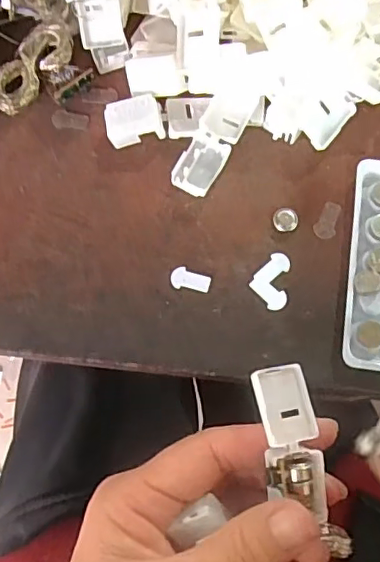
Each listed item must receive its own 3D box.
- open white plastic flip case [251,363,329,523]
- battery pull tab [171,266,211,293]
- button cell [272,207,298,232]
[{"bbox_3d":[0.035,0.056,0.205,0.021,0.011,0.050,-5,75,-24],"label":"open white plastic flip case"},{"bbox_3d":[0.000,0.000,0.250,0.017,0.004,0.010,22,77,8],"label":"battery pull tab"},{"bbox_3d":[0.043,-0.028,0.256,0.011,0.004,0.011,0,82,3],"label":"button cell"}]

